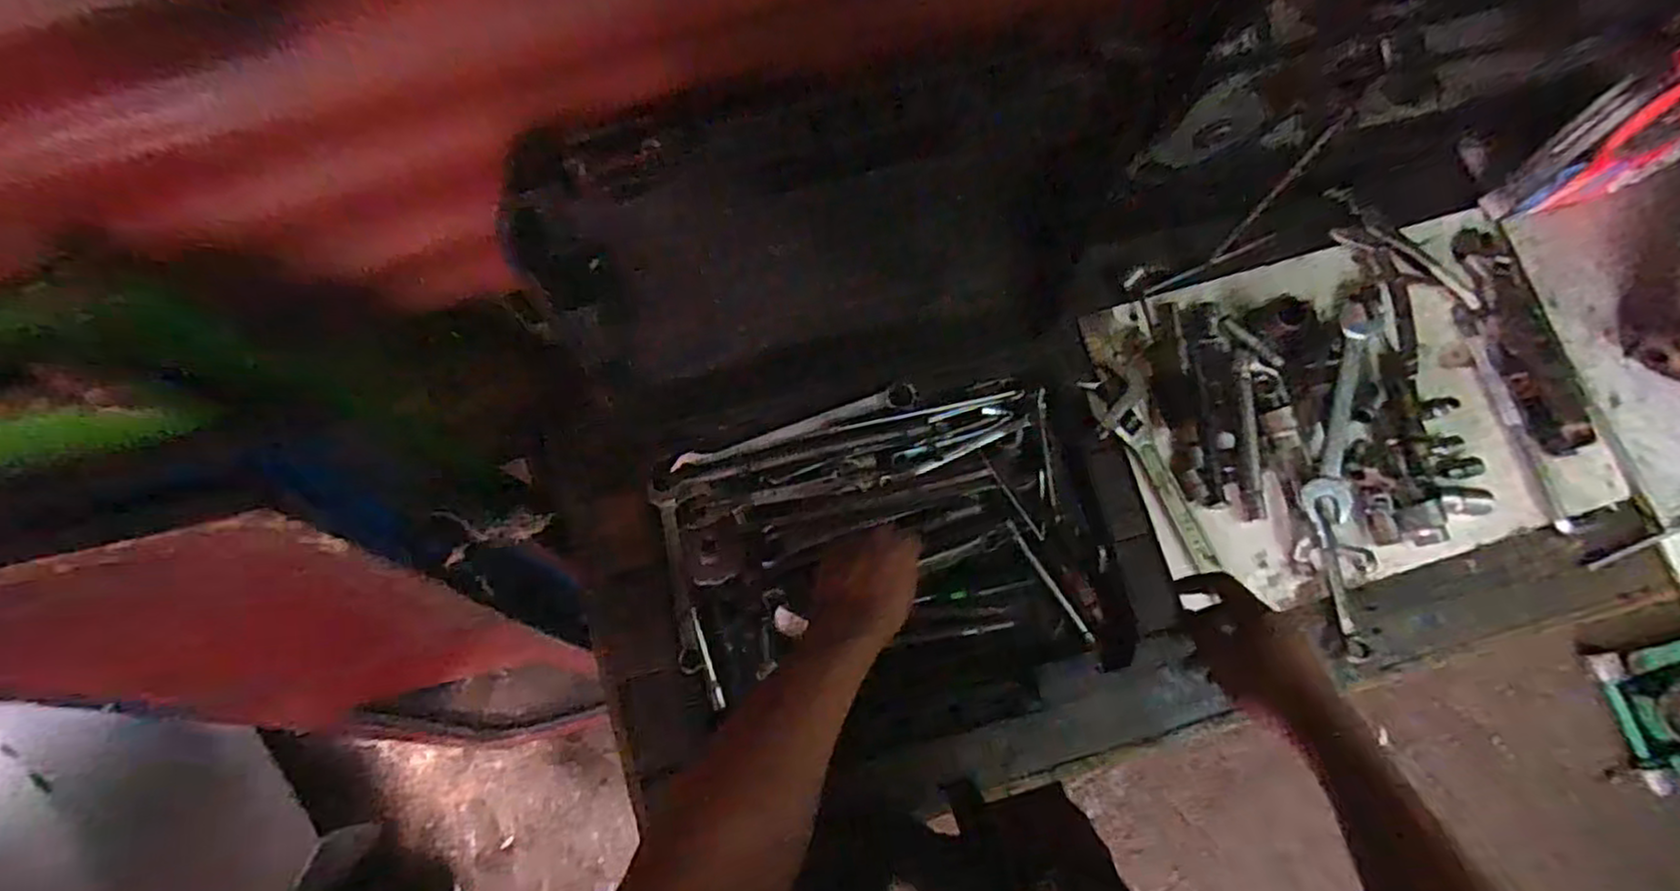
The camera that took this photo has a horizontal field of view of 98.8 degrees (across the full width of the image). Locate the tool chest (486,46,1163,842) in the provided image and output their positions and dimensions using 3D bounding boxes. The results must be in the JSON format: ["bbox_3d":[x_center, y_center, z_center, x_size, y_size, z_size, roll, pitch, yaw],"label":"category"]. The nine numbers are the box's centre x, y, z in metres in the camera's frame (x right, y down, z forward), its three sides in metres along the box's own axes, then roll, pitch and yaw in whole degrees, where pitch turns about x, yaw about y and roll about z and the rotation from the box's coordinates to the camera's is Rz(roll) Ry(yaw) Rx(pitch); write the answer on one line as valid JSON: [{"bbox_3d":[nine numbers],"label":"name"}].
[{"bbox_3d":[0.008,-0.007,0.659,0.538,0.193,0.596,-7,80,0],"label":"tool chest"}]

